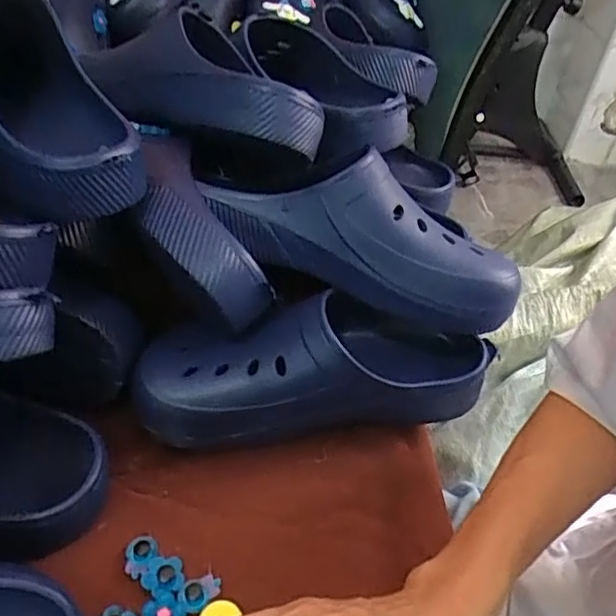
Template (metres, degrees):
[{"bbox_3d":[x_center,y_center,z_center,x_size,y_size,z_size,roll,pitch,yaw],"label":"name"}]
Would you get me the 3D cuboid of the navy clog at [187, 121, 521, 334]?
[{"bbox_3d":[0.036,-0.065,0.453,0.253,0.088,0.097,29,46,6],"label":"navy clog"}]

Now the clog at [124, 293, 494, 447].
[{"bbox_3d":[0.009,0.037,0.458,0.260,0.089,0.092,-6,44,-13],"label":"clog"}]

